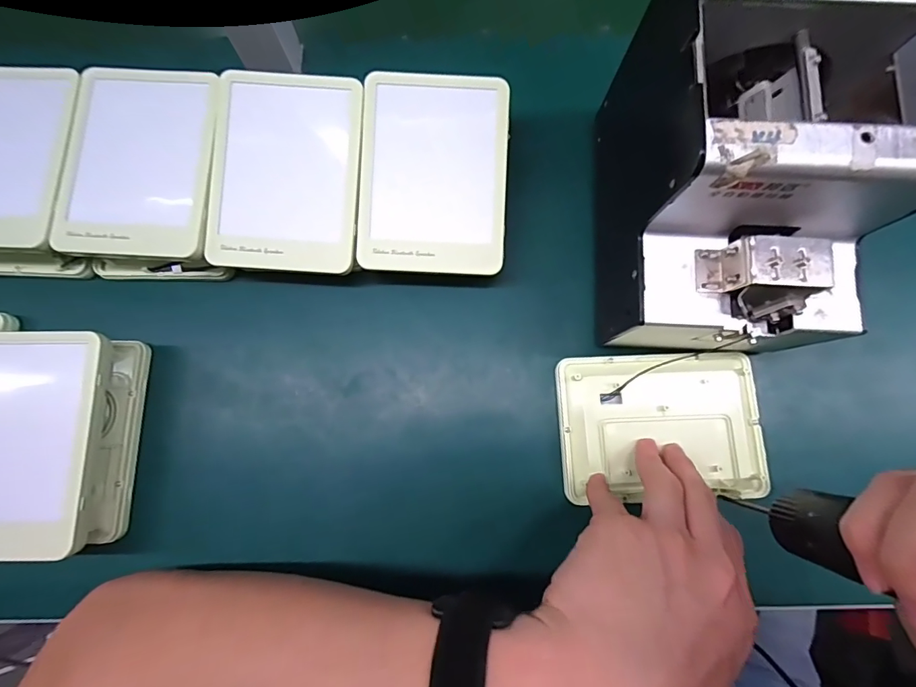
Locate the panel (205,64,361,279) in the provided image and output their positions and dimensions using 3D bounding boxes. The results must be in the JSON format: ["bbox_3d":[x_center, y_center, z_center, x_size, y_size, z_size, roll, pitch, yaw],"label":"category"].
[{"bbox_3d":[-0.116,-0.118,0.297,0.097,0.006,0.135,3,87,0],"label":"panel"}]

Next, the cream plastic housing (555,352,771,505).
[{"bbox_3d":[0.139,0.055,0.296,0.134,0.017,0.095,-2,74,0],"label":"cream plastic housing"}]

